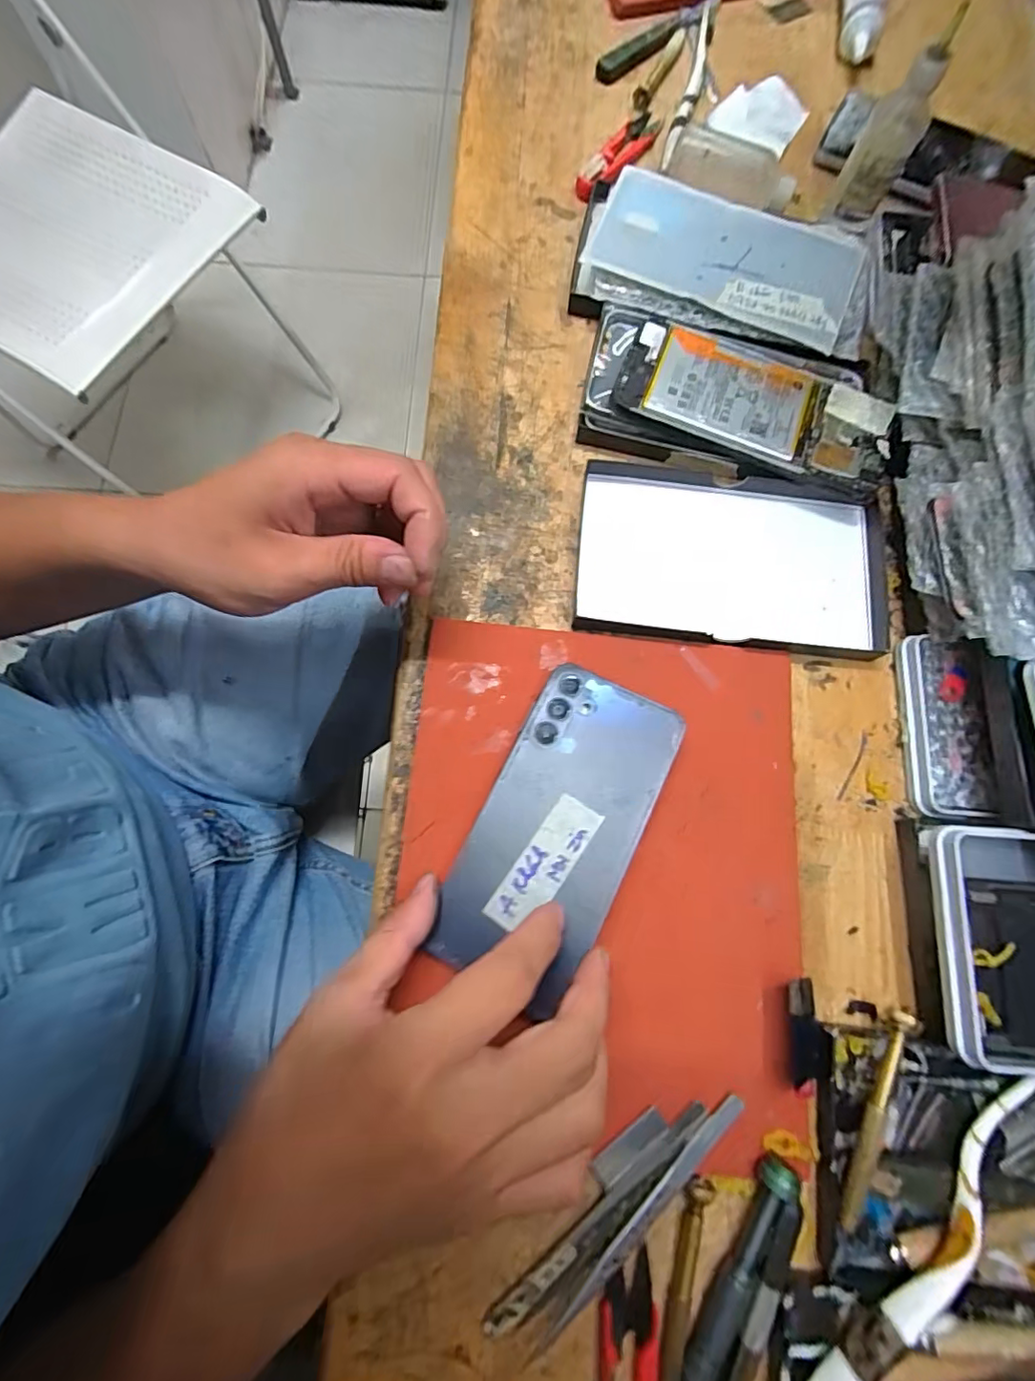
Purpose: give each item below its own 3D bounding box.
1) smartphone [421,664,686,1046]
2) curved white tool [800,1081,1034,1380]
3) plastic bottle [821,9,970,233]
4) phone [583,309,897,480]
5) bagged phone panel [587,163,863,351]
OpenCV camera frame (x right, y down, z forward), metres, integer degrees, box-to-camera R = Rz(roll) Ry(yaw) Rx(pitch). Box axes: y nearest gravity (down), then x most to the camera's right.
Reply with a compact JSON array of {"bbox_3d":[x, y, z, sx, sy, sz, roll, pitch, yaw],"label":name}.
[{"bbox_3d":[0.020,0.064,0.270,0.075,0.007,0.154,24,74,15],"label":"smartphone"},{"bbox_3d":[0.171,0.235,0.232,0.016,0.020,0.160,43,80,10],"label":"curved white tool"},{"bbox_3d":[0.234,-0.348,0.348,0.034,0.095,0.029,23,77,6],"label":"plastic bottle"},{"bbox_3d":[0.131,-0.177,0.331,0.176,0.010,0.071,19,78,2],"label":"phone"},{"bbox_3d":[0.134,-0.280,0.353,0.166,0.015,0.083,21,77,5],"label":"bagged phone panel"}]

